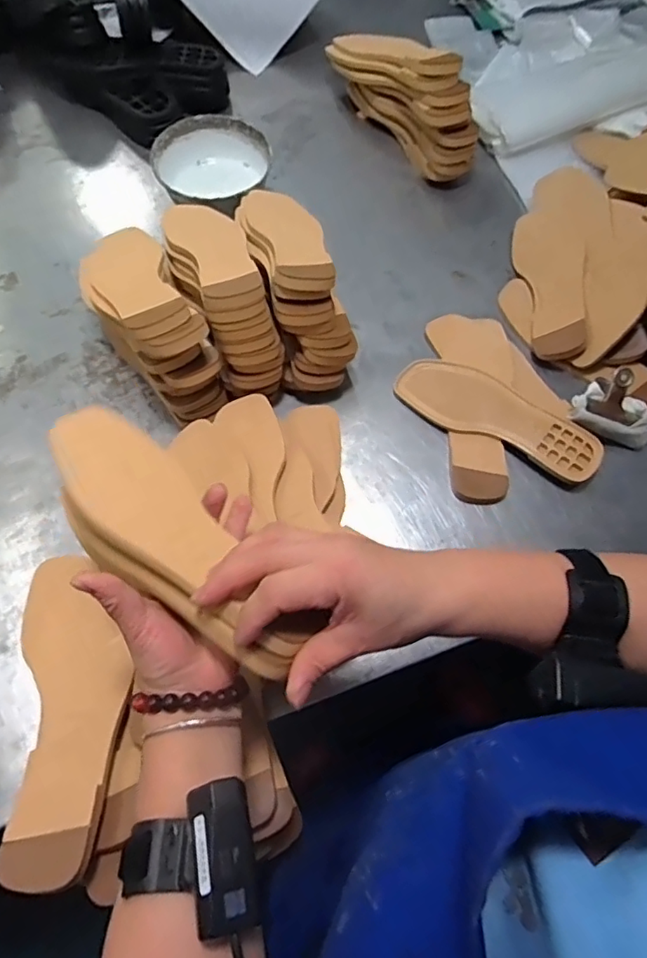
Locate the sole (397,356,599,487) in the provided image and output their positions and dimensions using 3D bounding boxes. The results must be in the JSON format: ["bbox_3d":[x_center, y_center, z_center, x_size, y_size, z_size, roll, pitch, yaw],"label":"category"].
[{"bbox_3d":[0.193,-0.071,0.618,0.227,0.027,0.071,30,69,9],"label":"sole"}]

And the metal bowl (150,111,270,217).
[{"bbox_3d":[-0.144,-0.378,0.705,0.135,0.061,0.140,1,67,-3],"label":"metal bowl"}]

